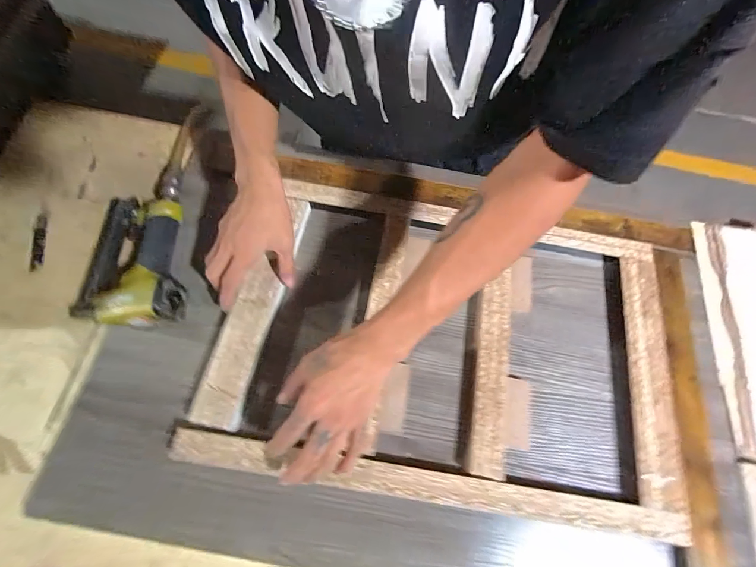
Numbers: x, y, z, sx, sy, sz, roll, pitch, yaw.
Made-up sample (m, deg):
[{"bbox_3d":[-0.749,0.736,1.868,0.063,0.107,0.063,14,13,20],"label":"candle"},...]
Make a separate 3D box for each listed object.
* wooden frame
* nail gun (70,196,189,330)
[{"bbox_3d":[0.089,0.064,0.458,0.568,0.015,0.382,10,67,1],"label":"wooden frame"},{"bbox_3d":[-0.329,-0.041,0.478,0.167,0.071,0.210,2,68,-3],"label":"nail gun"}]

